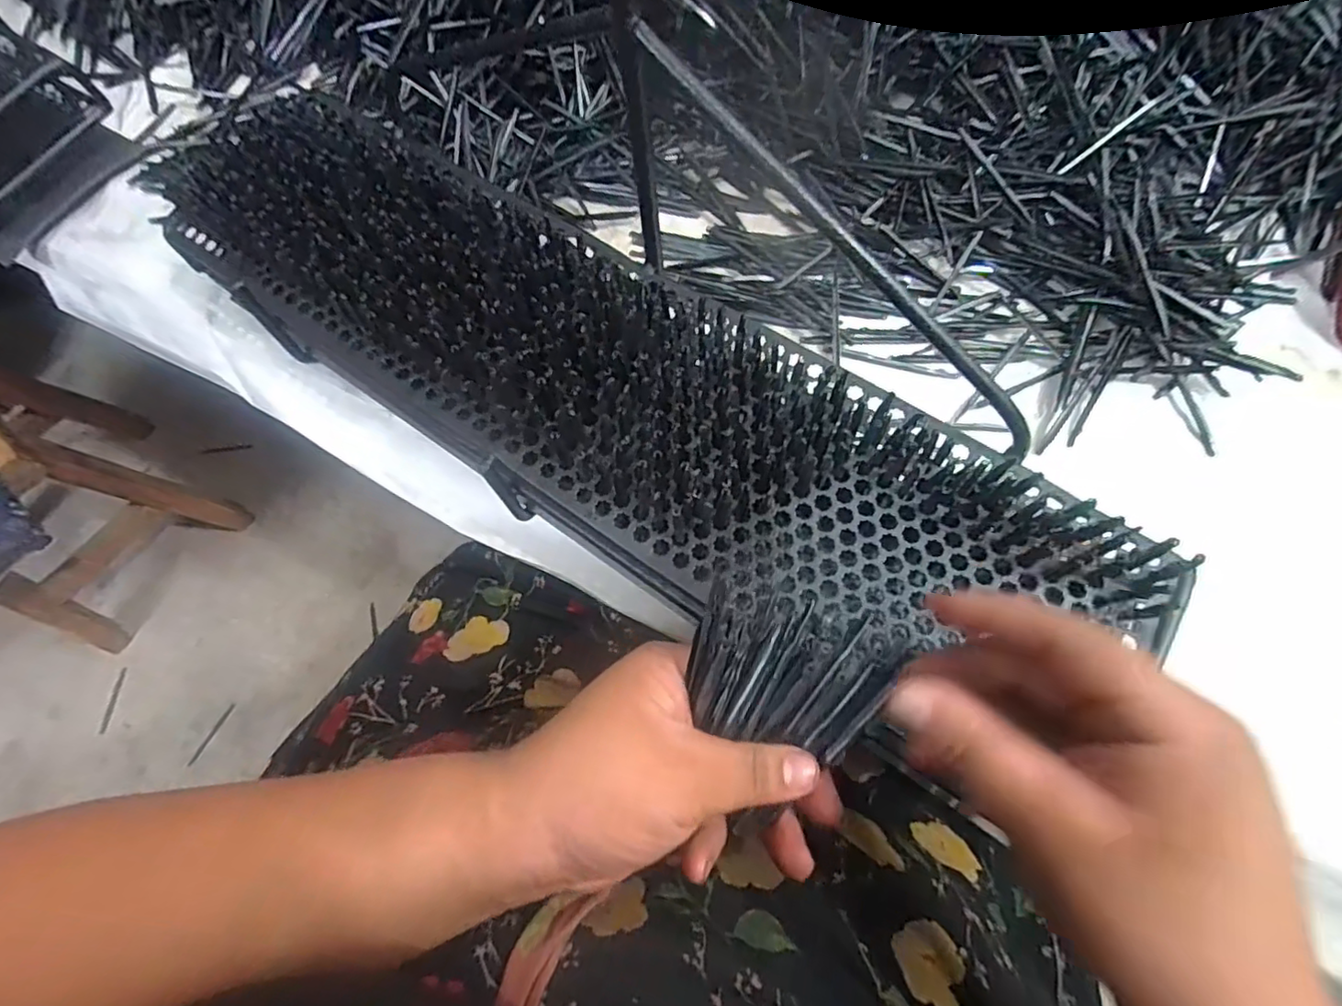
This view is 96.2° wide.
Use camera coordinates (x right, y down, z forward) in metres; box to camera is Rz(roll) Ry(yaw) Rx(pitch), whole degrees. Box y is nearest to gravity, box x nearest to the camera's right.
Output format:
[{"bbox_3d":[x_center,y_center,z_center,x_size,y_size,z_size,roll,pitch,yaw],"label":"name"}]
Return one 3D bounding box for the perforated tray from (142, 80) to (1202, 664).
[{"bbox_3d":[-0.047,-0.072,0.319,0.590,0.035,0.149,33,74,13],"label":"perforated tray"}]

